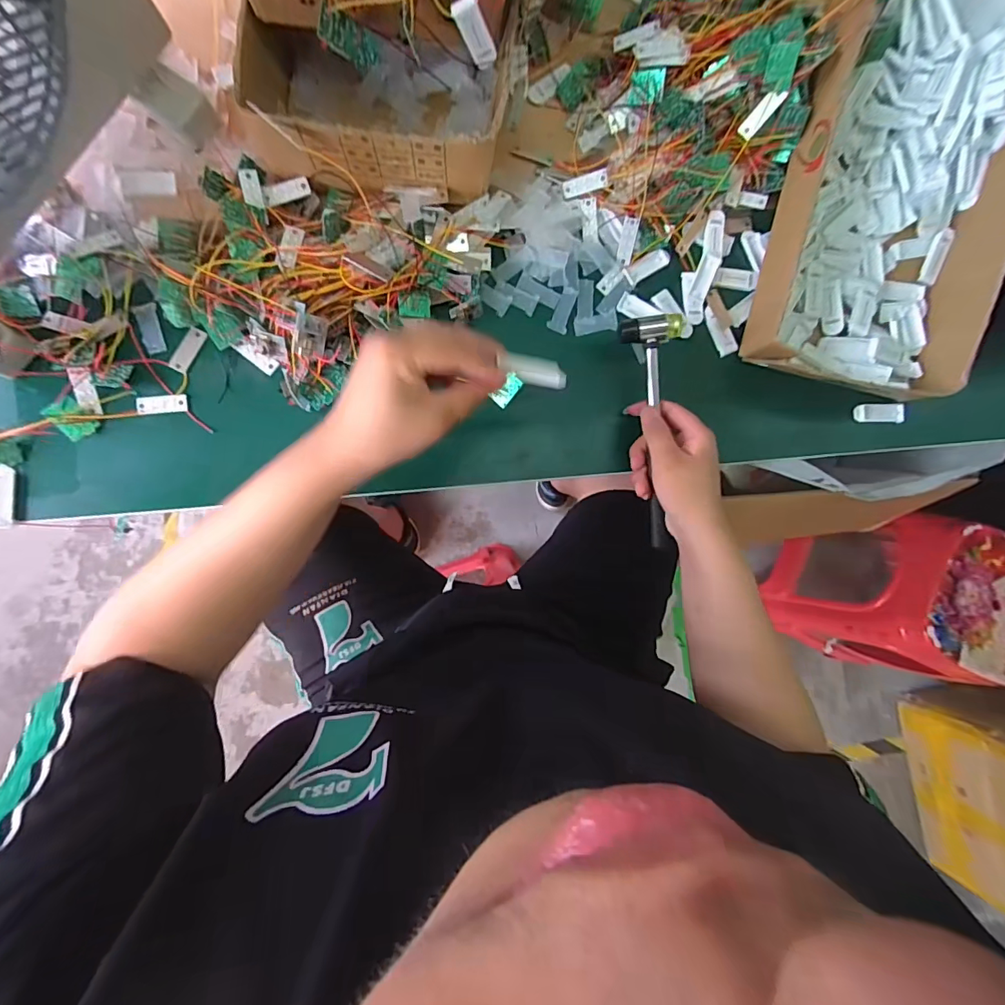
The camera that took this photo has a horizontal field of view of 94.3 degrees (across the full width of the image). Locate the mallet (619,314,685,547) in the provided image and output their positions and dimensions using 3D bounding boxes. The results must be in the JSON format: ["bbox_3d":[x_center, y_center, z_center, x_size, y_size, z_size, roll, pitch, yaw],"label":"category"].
[{"bbox_3d":[0.153,-0.068,0.475,0.057,0.023,0.232,-5,99,-6],"label":"mallet"}]

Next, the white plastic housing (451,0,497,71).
[{"bbox_3d":[-0.021,-0.391,0.389,0.020,0.054,0.012,4,86,24],"label":"white plastic housing"}]

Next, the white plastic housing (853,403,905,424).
[{"bbox_3d":[0.430,-0.102,0.531,0.050,0.009,0.022,0,87,11],"label":"white plastic housing"}]

